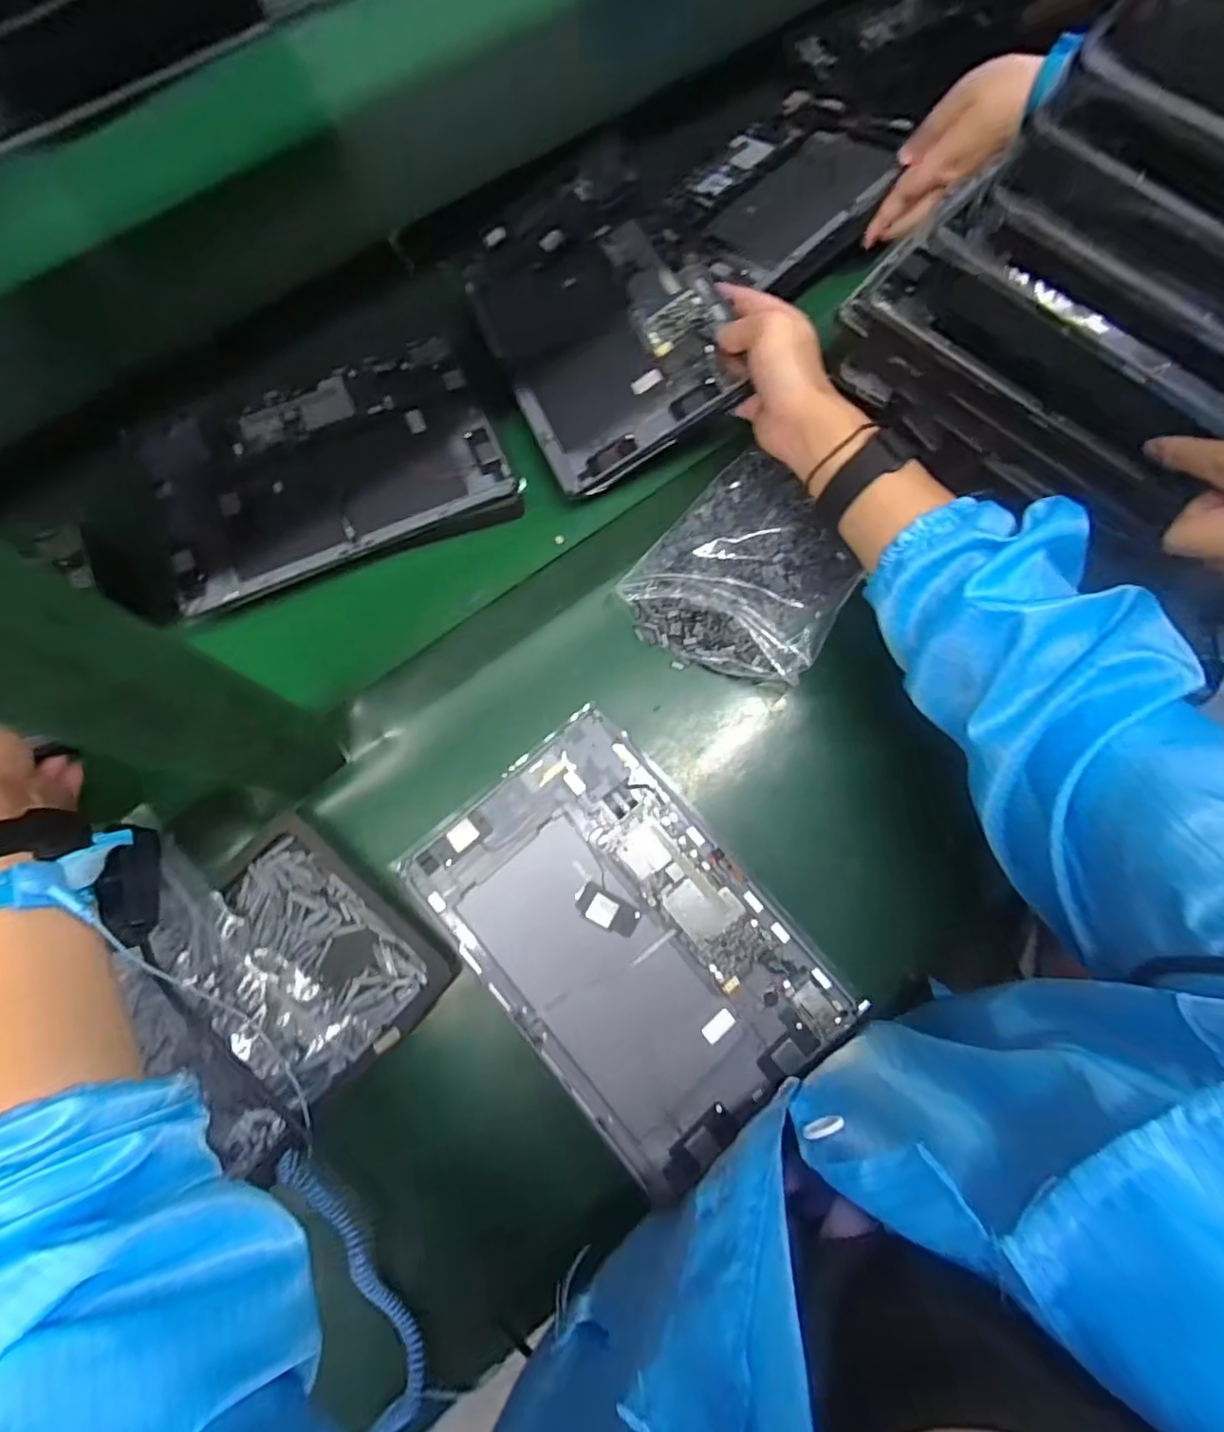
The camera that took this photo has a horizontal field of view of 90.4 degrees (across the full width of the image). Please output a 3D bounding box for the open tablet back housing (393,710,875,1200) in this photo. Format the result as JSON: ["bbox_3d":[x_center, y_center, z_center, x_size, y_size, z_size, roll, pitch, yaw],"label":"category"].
[{"bbox_3d":[0.010,0.137,0.383,0.163,0.014,0.255,-39,80,-10],"label":"open tablet back housing"}]

